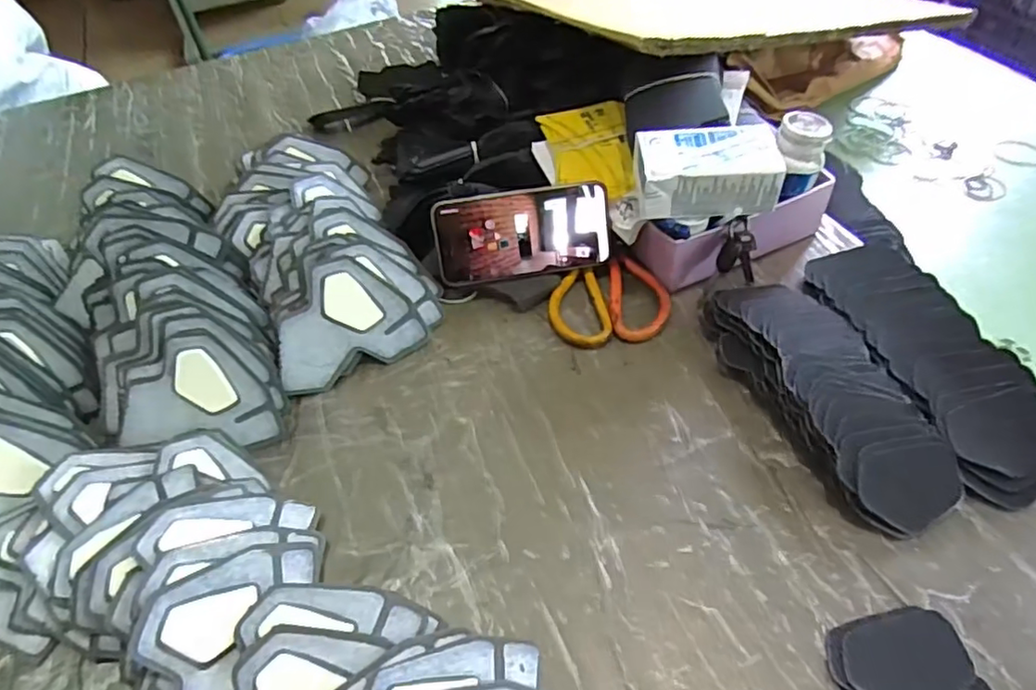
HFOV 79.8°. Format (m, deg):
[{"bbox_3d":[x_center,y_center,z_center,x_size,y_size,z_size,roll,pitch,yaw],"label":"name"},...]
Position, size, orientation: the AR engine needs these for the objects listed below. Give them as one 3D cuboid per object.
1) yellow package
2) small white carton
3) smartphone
[{"bbox_3d":[0.065,-0.184,0.590,0.078,0.030,0.128,-2,49,2],"label":"yellow package"},{"bbox_3d":[0.150,-0.140,0.505,0.113,0.049,0.062,-1,49,4],"label":"small white carton"},{"bbox_3d":[0.005,-0.099,0.558,0.154,0.077,0.006,-8,21,-2],"label":"smartphone"}]

